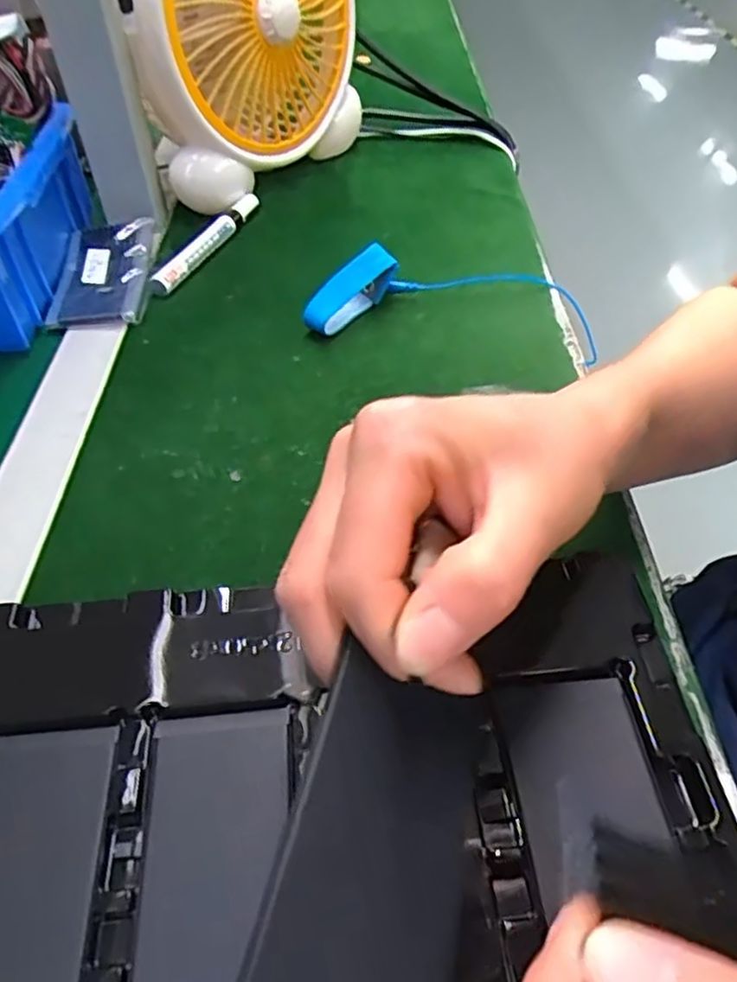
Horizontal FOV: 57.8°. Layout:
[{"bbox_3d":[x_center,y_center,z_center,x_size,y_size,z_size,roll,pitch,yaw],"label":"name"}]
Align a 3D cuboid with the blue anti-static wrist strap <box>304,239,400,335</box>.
[{"bbox_3d":[-0.010,-0.133,0.444,0.068,0.044,0.017,-34,57,-27],"label":"blue anti-static wrist strap"}]

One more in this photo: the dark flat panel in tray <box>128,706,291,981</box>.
[{"bbox_3d":[-0.049,0.124,0.211,0.048,0.006,0.108,-4,48,-3],"label":"dark flat panel in tray"}]

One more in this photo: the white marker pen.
[{"bbox_3d":[-0.123,-0.192,0.509,0.019,0.017,0.141,13,50,12],"label":"white marker pen"}]

